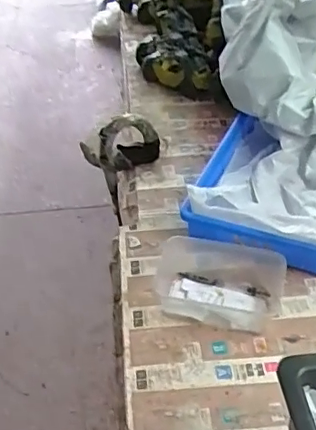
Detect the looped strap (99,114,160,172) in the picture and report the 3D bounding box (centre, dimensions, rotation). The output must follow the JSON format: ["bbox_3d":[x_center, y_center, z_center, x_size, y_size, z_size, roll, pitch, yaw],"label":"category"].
[{"bbox_3d":[-0.053,-0.135,1.040,0.110,0.108,0.041,-18,45,-16],"label":"looped strap"}]

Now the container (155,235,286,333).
[{"bbox_3d":[0.086,0.096,0.826,0.184,0.049,0.131,12,45,14],"label":"container"}]

